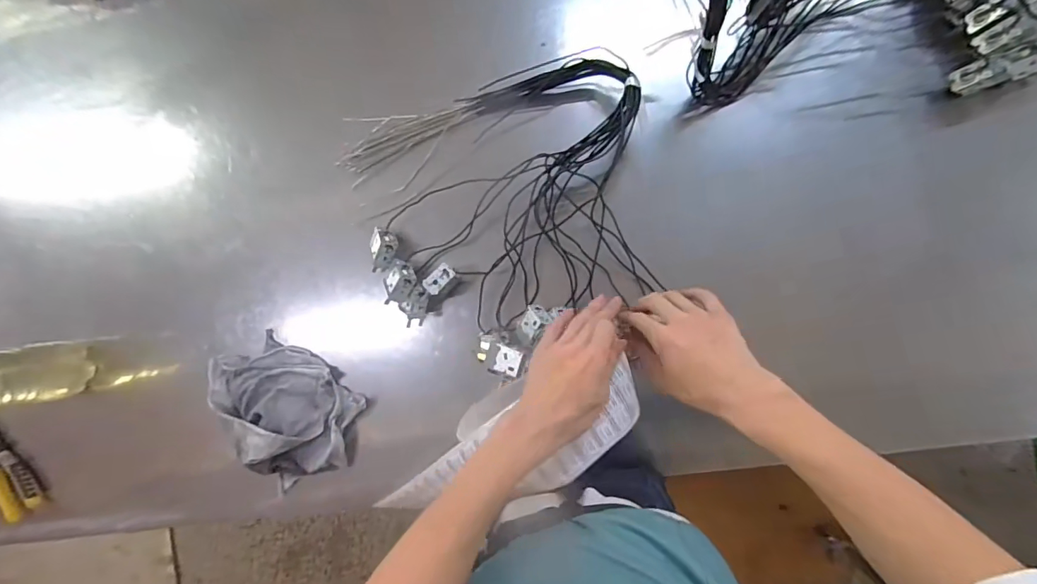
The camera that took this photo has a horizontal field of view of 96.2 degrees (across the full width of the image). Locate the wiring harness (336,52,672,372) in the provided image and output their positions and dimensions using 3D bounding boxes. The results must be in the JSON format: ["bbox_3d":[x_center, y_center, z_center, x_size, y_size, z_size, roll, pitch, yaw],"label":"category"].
[{"bbox_3d":[-0.020,-0.093,0.587,0.376,0.093,0.357,0,90,9],"label":"wiring harness"}]

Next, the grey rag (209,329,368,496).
[{"bbox_3d":[-0.320,0.158,0.627,0.170,0.056,0.214,-41,86,5],"label":"grey rag"}]

